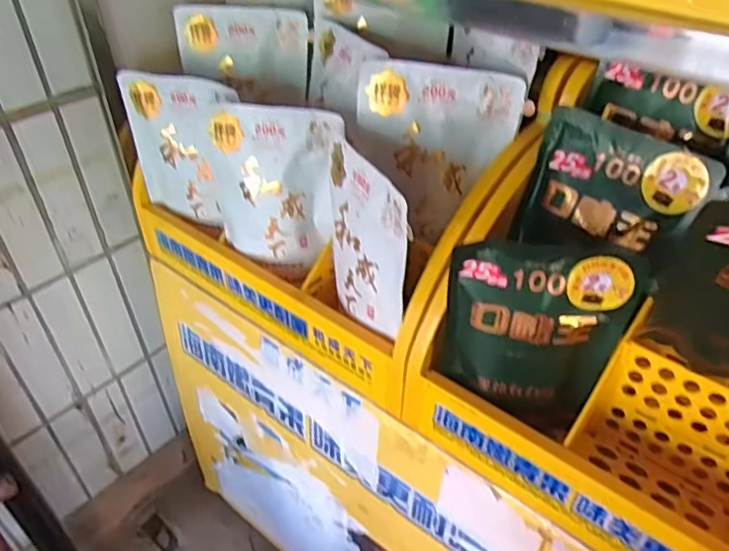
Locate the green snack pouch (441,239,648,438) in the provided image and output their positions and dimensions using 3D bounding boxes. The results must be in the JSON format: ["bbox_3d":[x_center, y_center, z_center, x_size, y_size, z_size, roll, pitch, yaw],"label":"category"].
[{"bbox_3d":[0.155,0.059,0.545,0.159,0.184,0.038,8,40,13],"label":"green snack pouch"}]

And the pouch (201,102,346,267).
[{"bbox_3d":[-0.113,-0.101,0.720,0.171,0.187,0.044,8,40,12],"label":"pouch"}]

